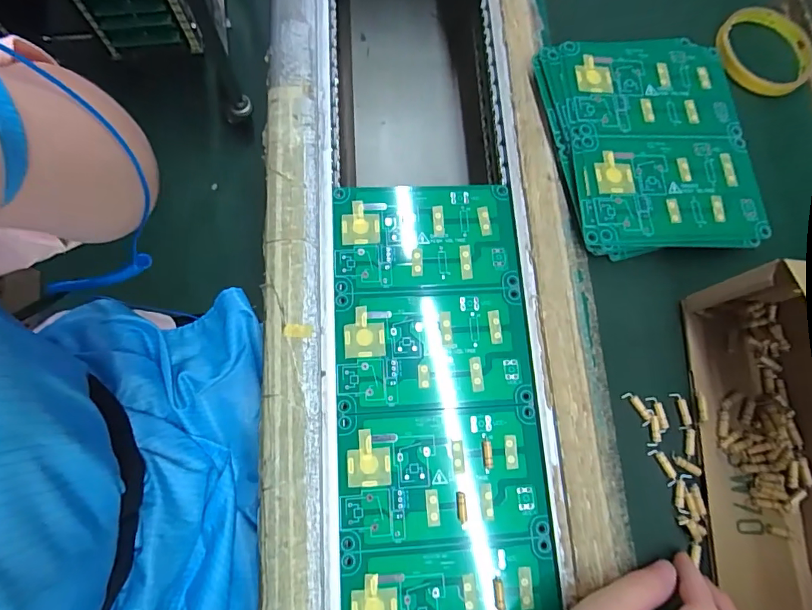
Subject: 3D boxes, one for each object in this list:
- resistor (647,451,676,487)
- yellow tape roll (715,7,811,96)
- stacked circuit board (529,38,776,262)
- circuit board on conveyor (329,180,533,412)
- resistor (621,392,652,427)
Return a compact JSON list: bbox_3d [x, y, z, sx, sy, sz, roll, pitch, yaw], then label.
[{"bbox_3d":[0.172,0.107,0.309,0.010,0.004,0.025,-29,78,-8],"label":"resistor"},{"bbox_3d":[0.314,-0.223,0.409,0.084,0.014,0.084,0,76,-1],"label":"yellow tape roll"},{"bbox_3d":[0.188,-0.124,0.358,0.147,0.025,0.176,-8,76,-3],"label":"stacked circuit board"},{"bbox_3d":[0.017,-0.010,0.340,0.135,0.004,0.165,-2,76,-4],"label":"circuit board on conveyor"},{"bbox_3d":[0.158,0.070,0.316,0.009,0.004,0.024,-34,79,-9],"label":"resistor"}]

